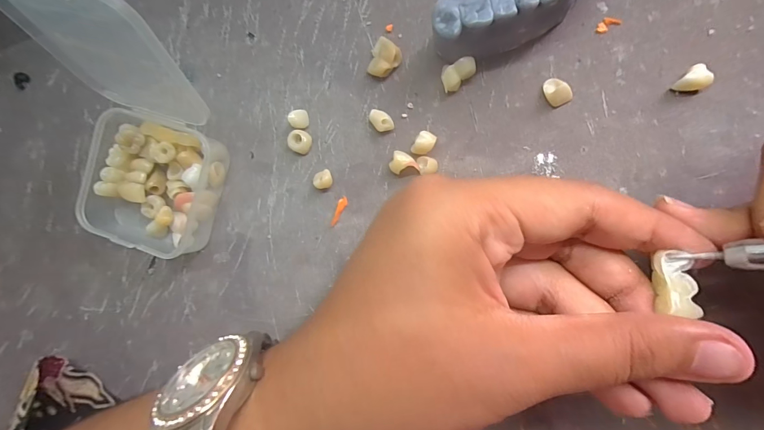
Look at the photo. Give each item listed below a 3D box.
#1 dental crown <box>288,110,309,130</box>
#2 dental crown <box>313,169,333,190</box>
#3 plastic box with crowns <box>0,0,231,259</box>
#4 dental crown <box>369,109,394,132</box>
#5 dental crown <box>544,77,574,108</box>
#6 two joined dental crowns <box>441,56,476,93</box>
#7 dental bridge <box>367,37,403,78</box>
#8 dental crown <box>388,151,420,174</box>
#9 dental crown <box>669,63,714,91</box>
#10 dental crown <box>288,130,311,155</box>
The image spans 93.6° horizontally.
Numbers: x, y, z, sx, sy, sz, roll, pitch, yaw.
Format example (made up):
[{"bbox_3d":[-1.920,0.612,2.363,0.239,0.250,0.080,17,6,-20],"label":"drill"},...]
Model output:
[{"bbox_3d":[-0.036,-0.041,0.153,0.006,0.007,0.008,-5,90,9],"label":"dental crown"},{"bbox_3d":[-0.025,-0.015,0.152,0.008,0.005,0.008,0,91,9],"label":"dental crown"},{"bbox_3d":[-0.100,-0.027,0.133,0.058,0.068,0.081,12,92,10],"label":"plastic box with crowns"},{"bbox_3d":[0.000,-0.039,0.148,0.007,0.006,0.011,-35,85,8],"label":"dental crown"},{"bbox_3d":[0.068,-0.048,0.138,0.009,0.005,0.011,-23,87,9],"label":"dental crown"},{"bbox_3d":[0.030,-0.055,0.142,0.014,0.009,0.009,-26,87,9],"label":"two joined dental crowns"},{"bbox_3d":[0.001,-0.064,0.147,0.012,0.008,0.015,25,95,8],"label":"dental bridge"},{"bbox_3d":[0.010,-0.020,0.146,0.012,0.007,0.009,22,94,8],"label":"dental crown"},{"bbox_3d":[0.112,-0.048,0.129,0.010,0.006,0.009,-41,84,8],"label":"dental crown"},{"bbox_3d":[-0.035,-0.031,0.154,0.009,0.006,0.009,0,91,9],"label":"dental crown"}]

